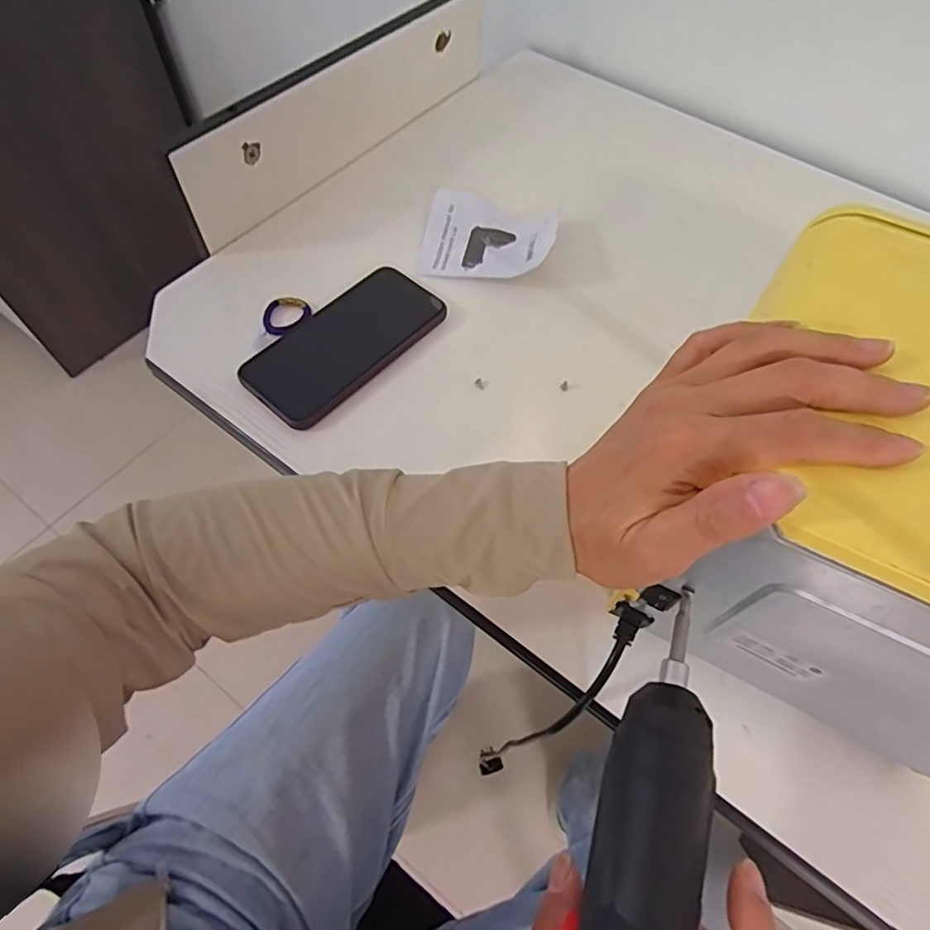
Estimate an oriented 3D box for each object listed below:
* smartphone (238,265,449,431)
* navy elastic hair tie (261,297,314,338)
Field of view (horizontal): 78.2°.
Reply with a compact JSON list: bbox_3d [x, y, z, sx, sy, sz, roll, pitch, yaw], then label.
[{"bbox_3d":[-0.094,-0.099,0.455,0.080,0.011,0.163,39,66,17],"label":"smartphone"},{"bbox_3d":[-0.147,-0.122,0.468,0.034,0.007,0.040,37,65,16],"label":"navy elastic hair tie"}]

